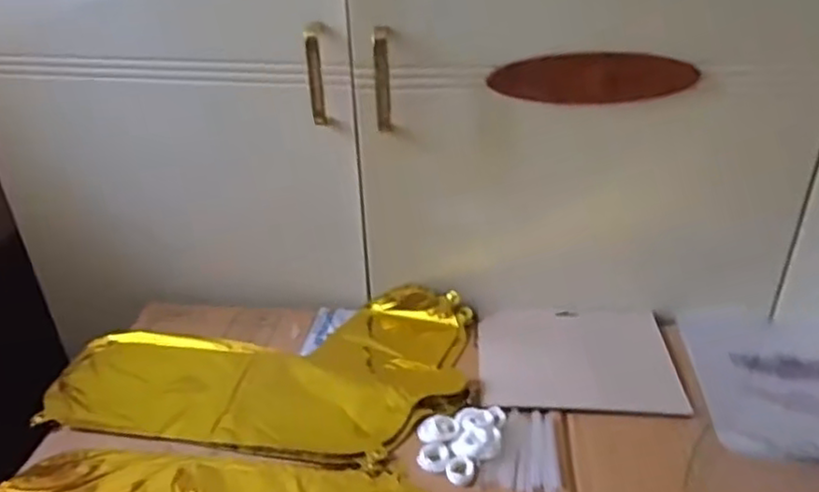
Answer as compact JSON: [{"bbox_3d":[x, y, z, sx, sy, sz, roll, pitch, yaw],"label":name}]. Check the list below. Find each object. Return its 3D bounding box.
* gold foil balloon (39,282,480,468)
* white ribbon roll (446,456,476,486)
[{"bbox_3d":[-0.144,0.121,0.689,0.396,0.030,0.234,3,32,6],"label":"gold foil balloon"},{"bbox_3d":[0.043,0.190,0.564,0.024,0.006,0.026,3,32,6],"label":"white ribbon roll"}]

